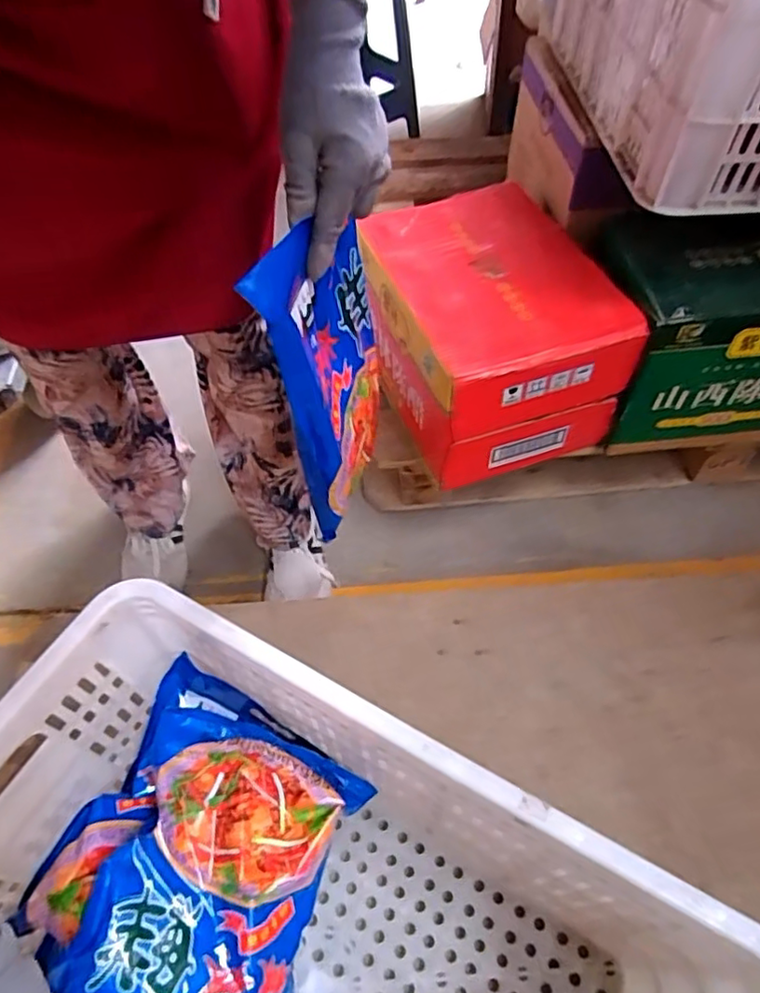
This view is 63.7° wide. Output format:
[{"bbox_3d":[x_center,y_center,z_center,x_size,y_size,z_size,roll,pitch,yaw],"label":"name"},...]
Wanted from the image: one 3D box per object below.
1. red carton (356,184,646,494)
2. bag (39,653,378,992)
[{"bbox_3d":[0.146,-0.245,0.906,0.275,0.208,0.361,-16,56,-10],"label":"red carton"},{"bbox_3d":[-0.135,0.314,0.528,0.213,0.071,0.277,23,64,-9],"label":"bag"}]

